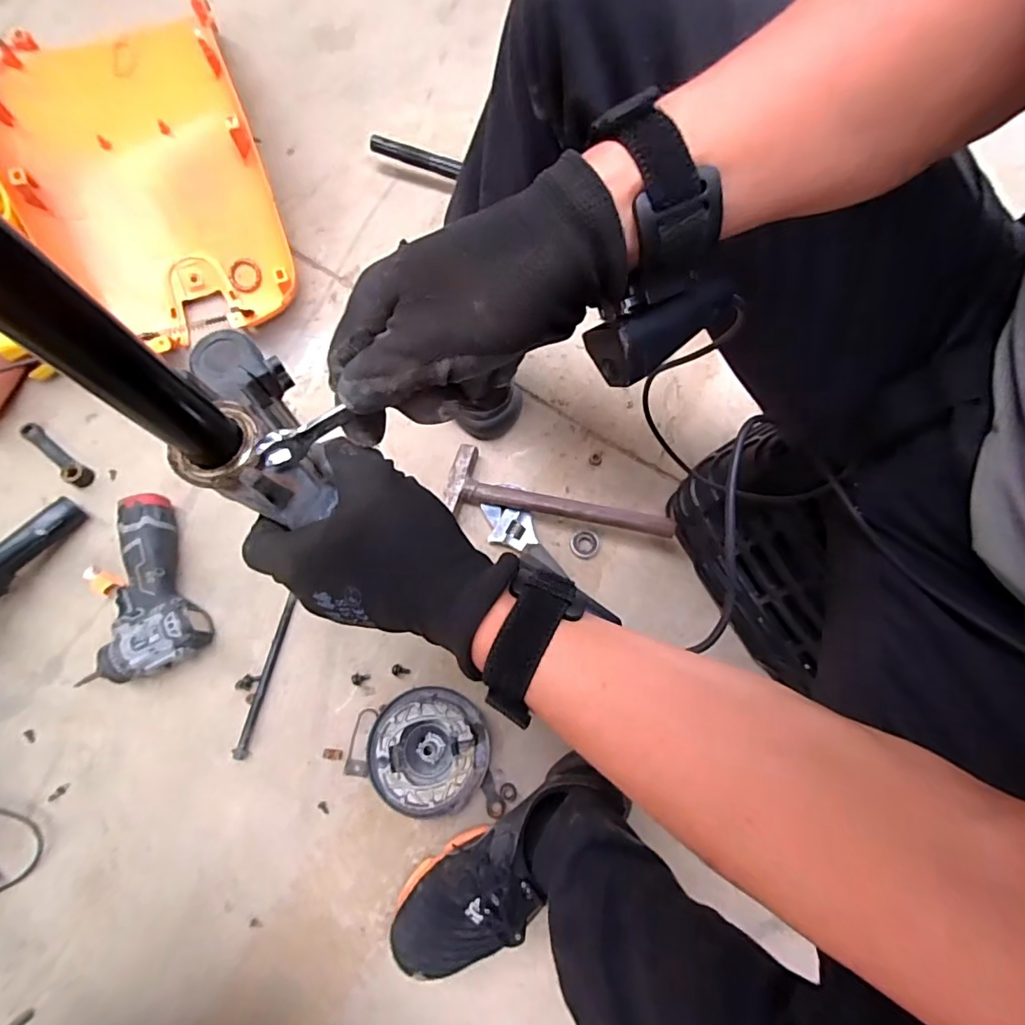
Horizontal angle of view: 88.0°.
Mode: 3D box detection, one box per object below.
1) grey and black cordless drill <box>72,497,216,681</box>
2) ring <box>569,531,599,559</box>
[{"bbox_3d":[-0.436,0.094,0.610,0.135,0.050,0.192,-20,74,-7],"label":"grey and black cordless drill"},{"bbox_3d":[0.090,0.040,0.669,0.036,0.004,0.036,0,73,-1],"label":"ring"}]

